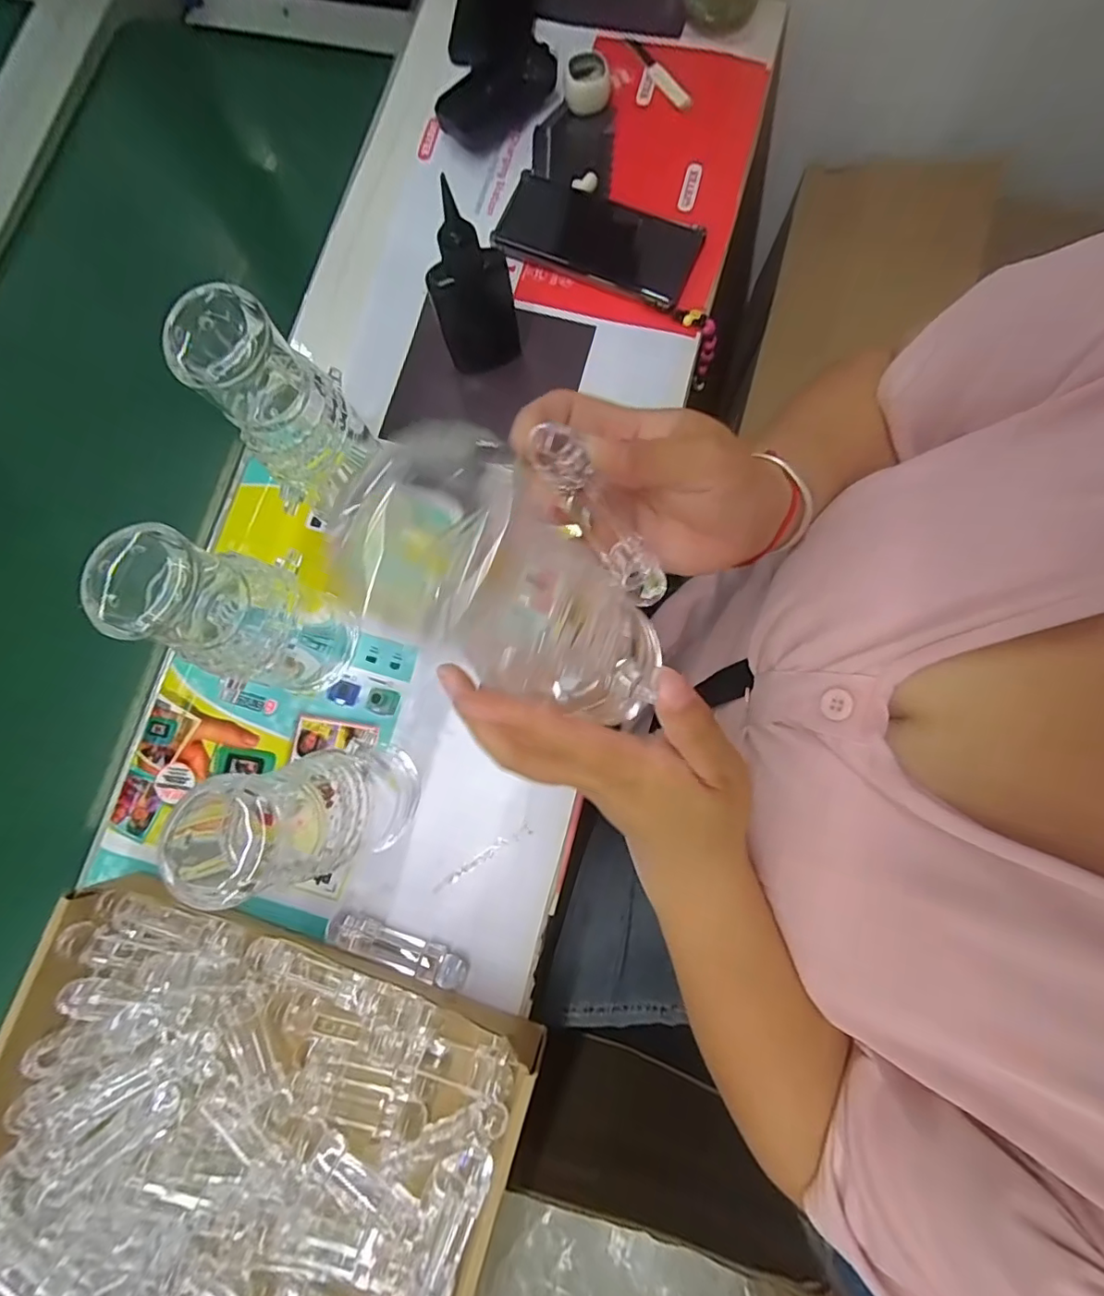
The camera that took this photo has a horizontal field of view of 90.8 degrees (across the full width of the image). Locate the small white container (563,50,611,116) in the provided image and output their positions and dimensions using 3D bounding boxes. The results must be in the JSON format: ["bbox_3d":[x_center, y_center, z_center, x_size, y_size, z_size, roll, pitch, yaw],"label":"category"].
[{"bbox_3d":[0.030,-0.485,0.469,0.039,0.024,0.037,3,80,3],"label":"small white container"}]

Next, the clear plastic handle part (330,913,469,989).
[{"bbox_3d":[-0.104,0.203,0.366,0.096,0.020,0.019,19,81,6],"label":"clear plastic handle part"}]

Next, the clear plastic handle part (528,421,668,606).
[{"bbox_3d":[0.022,-0.054,0.233,0.018,0.012,0.089,-45,121,-8],"label":"clear plastic handle part"}]

